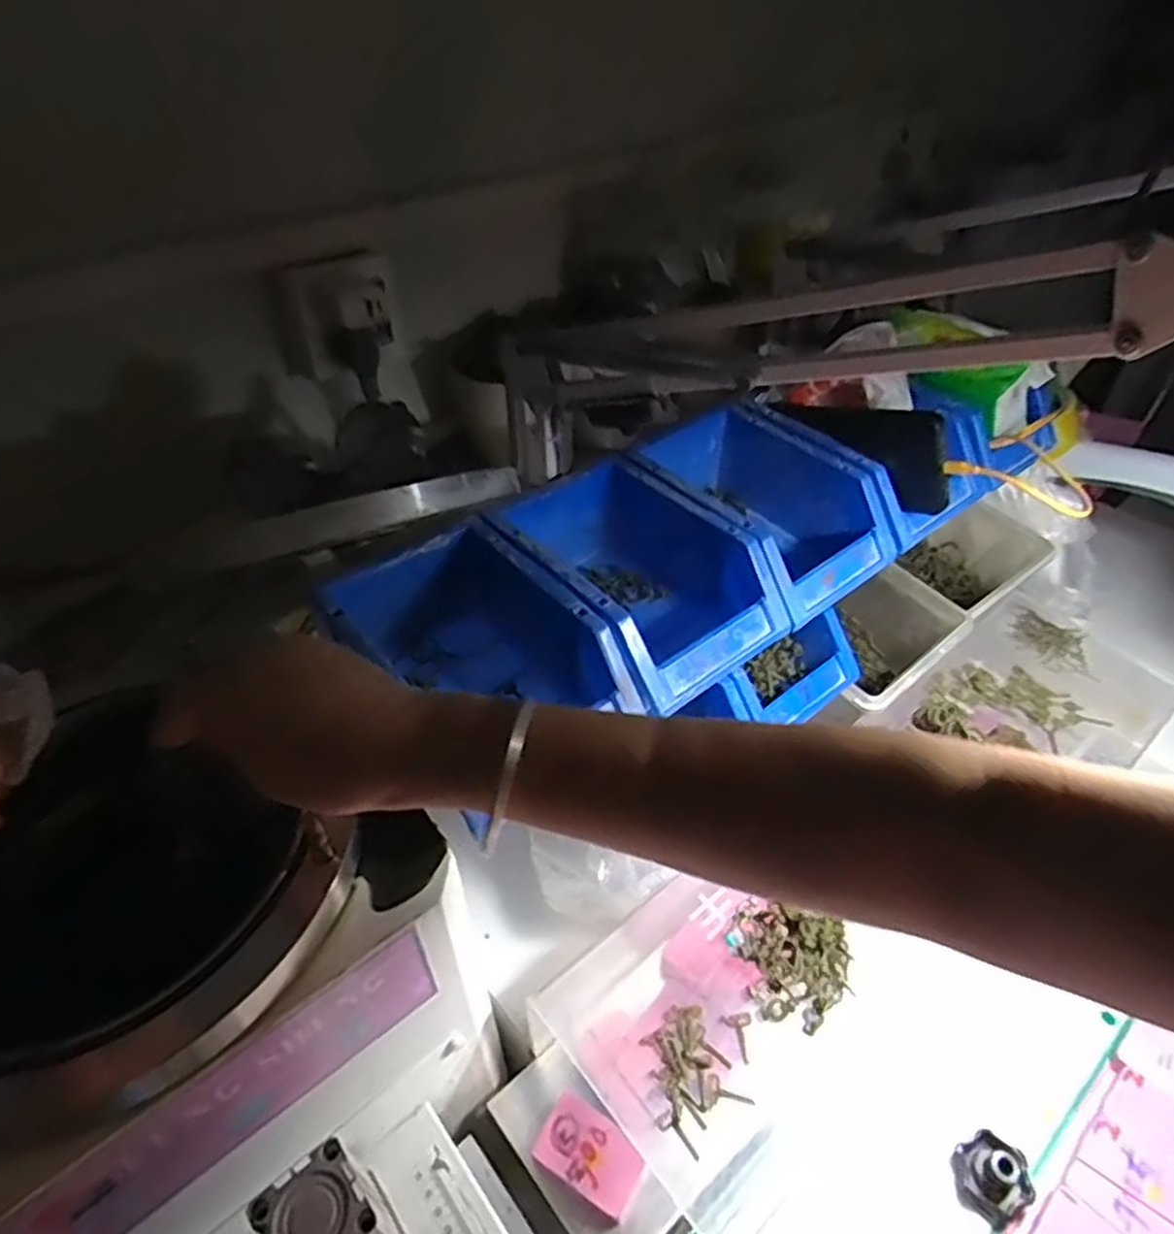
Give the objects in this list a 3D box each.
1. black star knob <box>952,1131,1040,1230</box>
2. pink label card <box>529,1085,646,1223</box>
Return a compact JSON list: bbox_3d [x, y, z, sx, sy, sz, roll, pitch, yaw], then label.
[{"bbox_3d":[0.259,0.351,0.478,0.045,0.034,0.041,-21,44,-20],"label":"black star knob"},{"bbox_3d":[0.002,0.350,0.495,0.067,0.010,0.044,24,47,27],"label":"pink label card"}]

